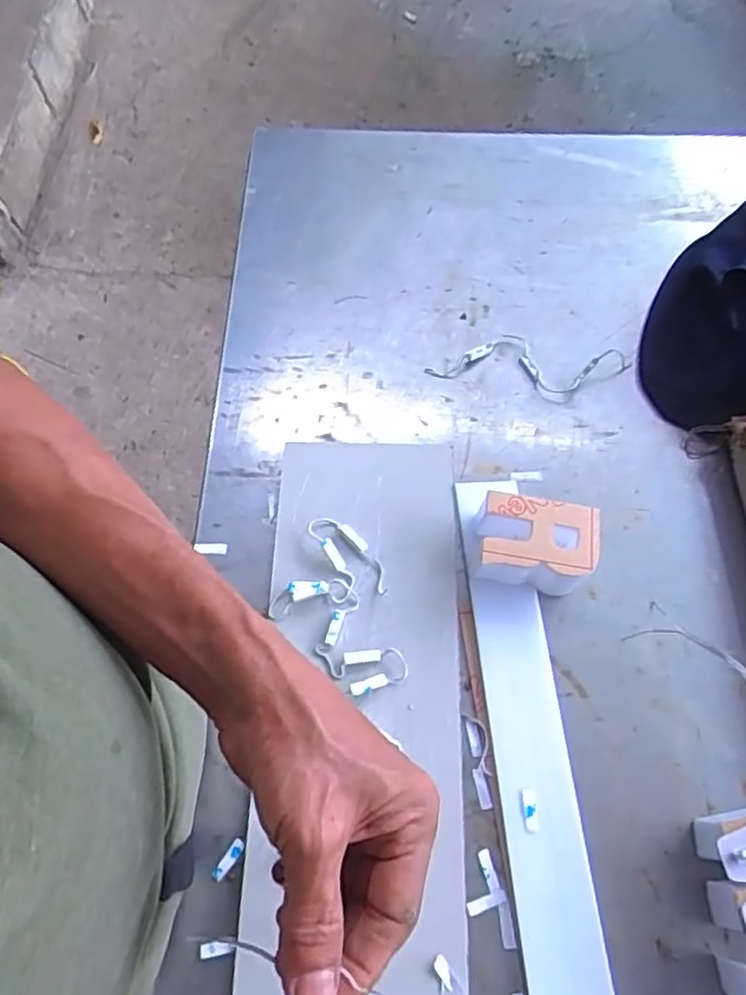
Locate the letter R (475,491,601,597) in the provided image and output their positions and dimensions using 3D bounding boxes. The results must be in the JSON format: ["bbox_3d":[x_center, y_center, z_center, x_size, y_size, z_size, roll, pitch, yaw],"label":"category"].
[{"bbox_3d":[0.119,0.035,0.493,0.084,0.048,0.054,11,65,5],"label":"letter R"}]

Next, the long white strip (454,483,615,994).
[{"bbox_3d":[0.109,0.195,0.439,0.051,0.010,0.449,-4,65,-2],"label":"long white strip"}]

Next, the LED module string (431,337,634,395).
[{"bbox_3d":[0.135,-0.119,0.583,0.166,0.011,0.048,9,65,4],"label":"LED module string"}]

